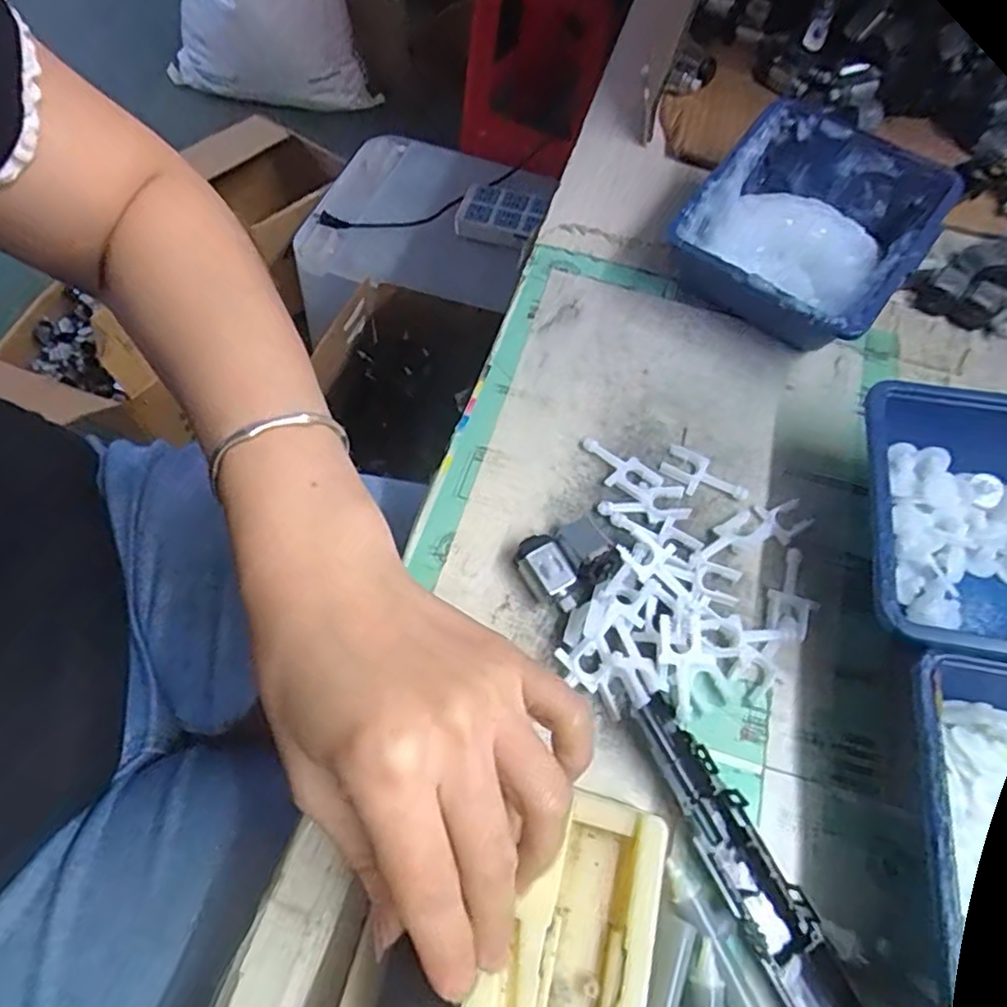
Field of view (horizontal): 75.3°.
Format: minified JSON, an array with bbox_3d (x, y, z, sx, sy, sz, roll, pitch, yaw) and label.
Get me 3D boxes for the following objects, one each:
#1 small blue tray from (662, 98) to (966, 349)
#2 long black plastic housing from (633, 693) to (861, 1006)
[{"bbox_3d":[0.160,-0.143,0.354,0.110,0.058,0.124,36,65,15],"label":"small blue tray"},{"bbox_3d":[0.082,0.127,0.229,0.024,0.013,0.118,-26,66,-17],"label":"long black plastic housing"}]

